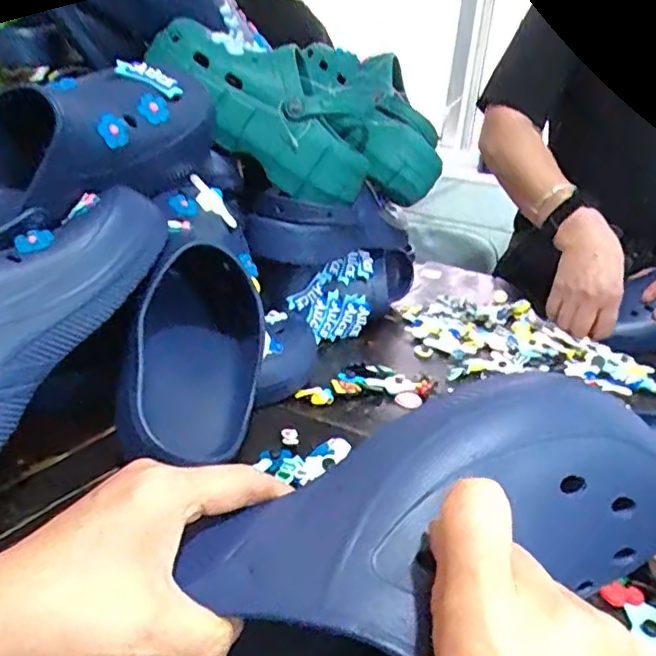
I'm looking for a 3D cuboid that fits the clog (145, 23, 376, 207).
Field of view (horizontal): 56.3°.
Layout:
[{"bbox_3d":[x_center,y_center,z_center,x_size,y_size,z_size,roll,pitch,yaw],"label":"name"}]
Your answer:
[{"bbox_3d":[-0.074,-0.227,0.645,0.255,0.139,0.100,24,-7,-6],"label":"clog"}]

